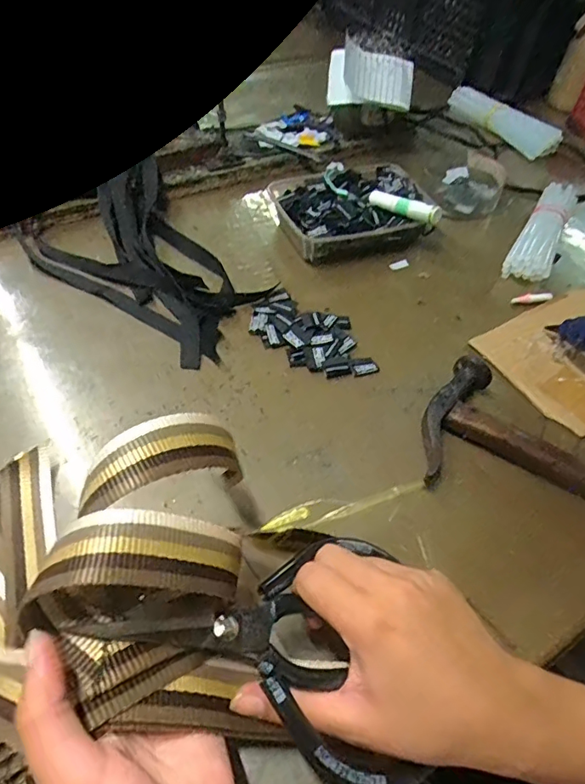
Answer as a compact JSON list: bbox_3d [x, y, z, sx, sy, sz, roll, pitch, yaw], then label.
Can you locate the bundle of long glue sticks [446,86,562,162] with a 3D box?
[{"bbox_3d":[0.301,-0.404,0.746,0.039,0.033,0.193,-24,58,-22],"label":"bundle of long glue sticks"}]

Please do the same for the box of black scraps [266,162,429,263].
[{"bbox_3d":[0.071,-0.205,0.573,0.180,0.039,0.140,-22,57,-20],"label":"box of black scraps"}]

